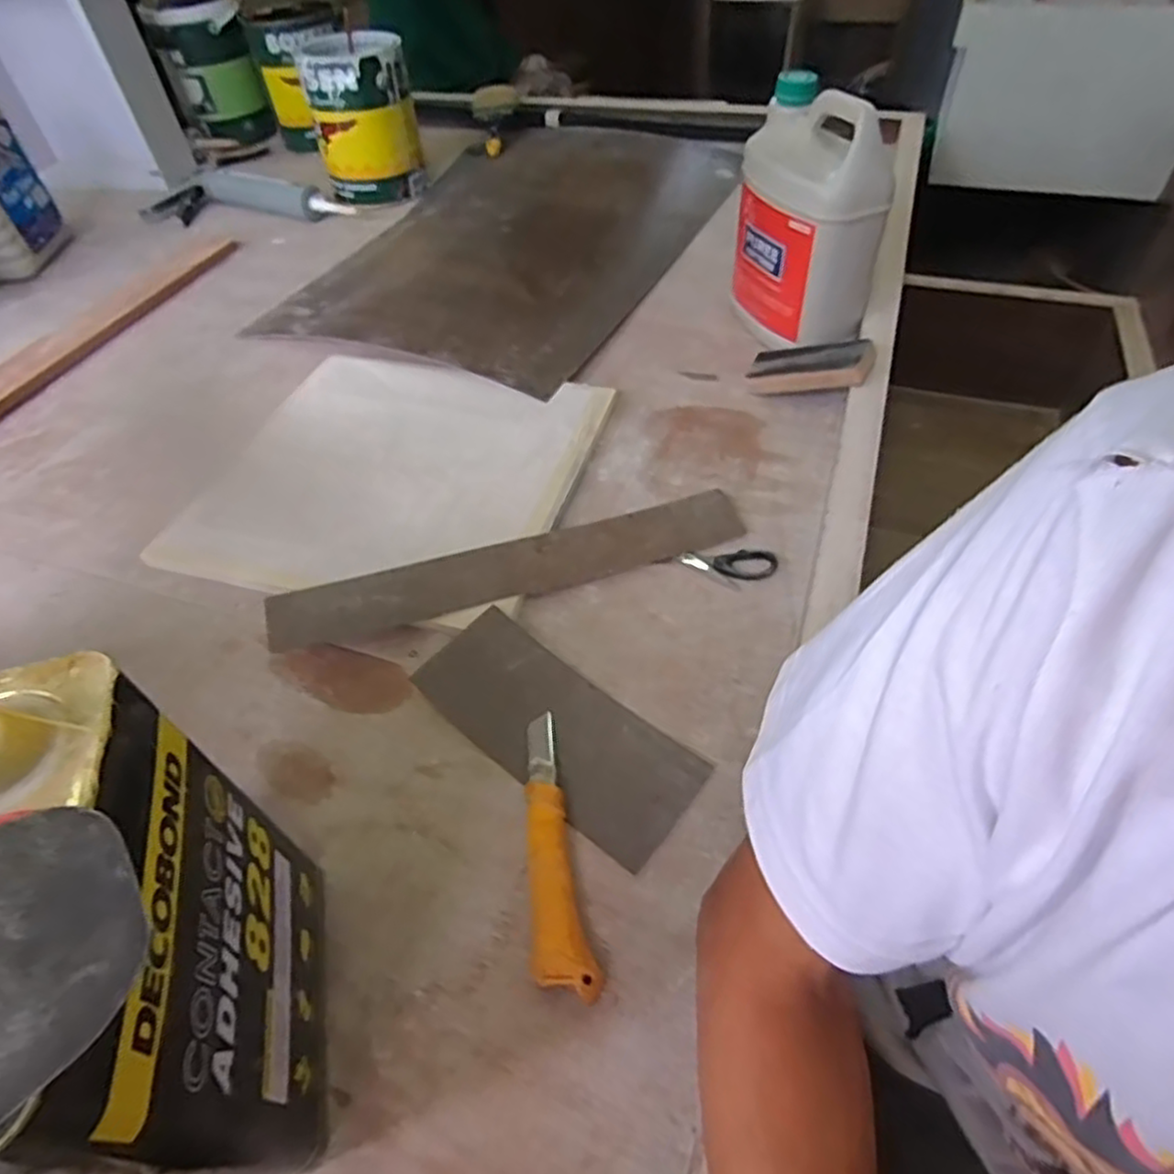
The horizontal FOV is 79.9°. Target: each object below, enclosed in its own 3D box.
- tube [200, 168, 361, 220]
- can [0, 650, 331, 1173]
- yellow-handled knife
[{"bbox_3d":[-0.528,-0.649,1.163,0.330,0.045,0.057,19,53,20],"label":"tube"},{"bbox_3d":[-0.194,0.170,0.310,0.099,0.260,0.174,-21,51,-13],"label":"can"},{"bbox_3d":[-0.024,0.166,0.455,0.036,0.019,0.180,-9,49,-3],"label":"yellow-handled knife"}]

